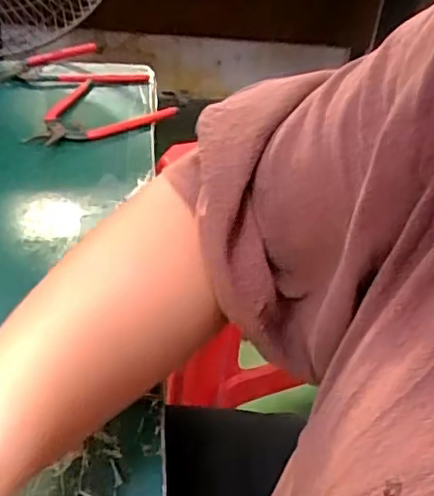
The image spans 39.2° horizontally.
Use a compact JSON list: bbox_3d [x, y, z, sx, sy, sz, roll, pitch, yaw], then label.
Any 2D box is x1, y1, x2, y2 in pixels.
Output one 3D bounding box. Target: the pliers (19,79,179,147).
[{"bbox_3d":[-0.114,-0.128,0.599,0.112,0.011,0.133,16,39,13],"label":"pliers"}]

